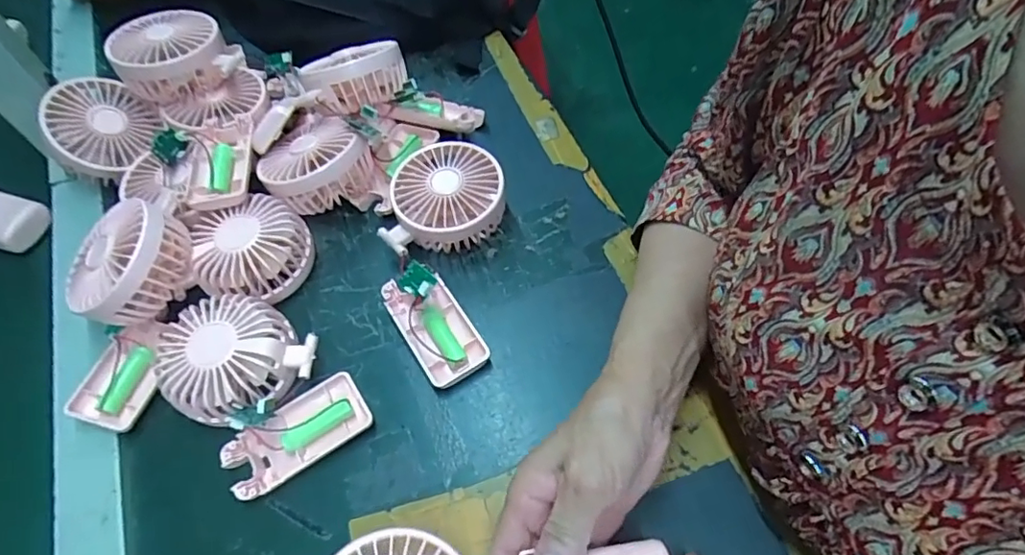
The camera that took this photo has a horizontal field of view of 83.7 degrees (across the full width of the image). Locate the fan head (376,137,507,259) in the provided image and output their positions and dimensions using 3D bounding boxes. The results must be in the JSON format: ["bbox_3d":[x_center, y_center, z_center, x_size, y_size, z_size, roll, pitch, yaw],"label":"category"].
[{"bbox_3d":[-0.051,-0.060,0.449,0.088,0.044,0.085,-1,60,2],"label":"fan head"}]

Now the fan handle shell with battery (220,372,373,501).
[{"bbox_3d":[-0.141,0.103,0.375,0.092,0.019,0.044,-31,63,-14],"label":"fan handle shell with battery"}]

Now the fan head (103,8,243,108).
[{"bbox_3d":[-0.281,-0.183,0.478,0.087,0.044,0.080,-35,65,-17],"label":"fan head"}]

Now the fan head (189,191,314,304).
[{"bbox_3d":[-0.196,-0.022,0.430,0.077,0.037,0.075,-1,60,2],"label":"fan head"}]

